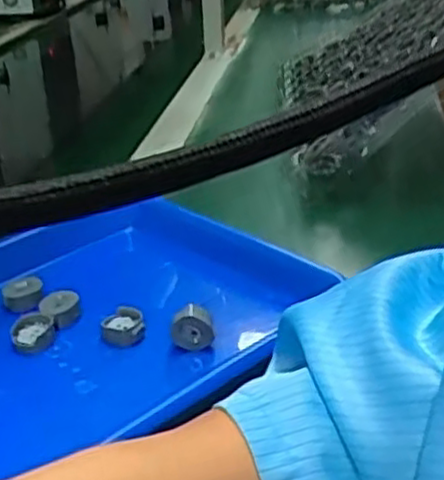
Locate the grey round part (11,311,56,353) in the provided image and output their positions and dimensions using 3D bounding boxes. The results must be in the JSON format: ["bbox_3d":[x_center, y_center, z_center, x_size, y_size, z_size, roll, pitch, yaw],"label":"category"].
[{"bbox_3d":[-0.125,0.061,0.495,0.027,0.010,0.032,-13,29,-18],"label":"grey round part"}]

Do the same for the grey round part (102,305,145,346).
[{"bbox_3d":[-0.066,0.057,0.496,0.027,0.017,0.027,-2,27,1],"label":"grey round part"}]

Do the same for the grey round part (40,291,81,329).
[{"bbox_3d":[-0.109,0.048,0.512,0.026,0.016,0.027,-2,27,1],"label":"grey round part"}]

